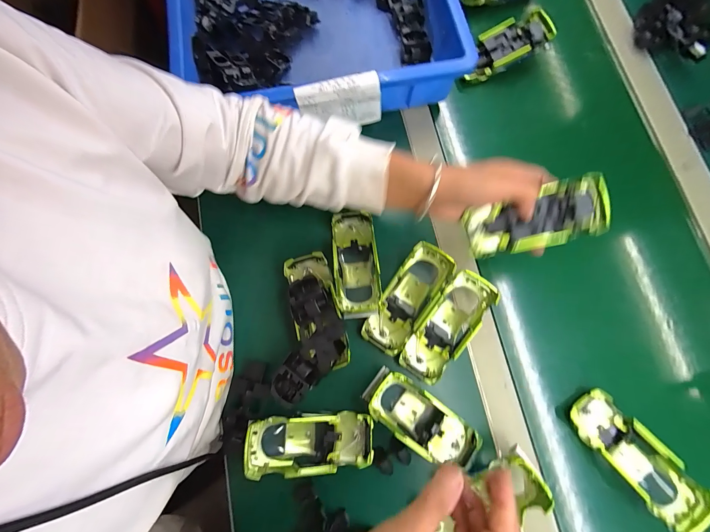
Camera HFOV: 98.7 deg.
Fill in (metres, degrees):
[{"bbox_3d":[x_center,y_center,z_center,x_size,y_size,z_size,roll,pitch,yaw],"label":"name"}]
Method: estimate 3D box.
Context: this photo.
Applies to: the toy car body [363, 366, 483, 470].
[{"bbox_3d":[0.073,0.168,0.333,0.136,0.034,0.058,36,80,7],"label":"toy car body"}]

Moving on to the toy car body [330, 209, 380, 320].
[{"bbox_3d":[0.000,-0.003,0.376,0.053,0.029,0.132,-4,64,-1],"label":"toy car body"}]

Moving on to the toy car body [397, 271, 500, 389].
[{"bbox_3d":[0.105,0.069,0.358,0.056,0.039,0.131,35,93,7],"label":"toy car body"}]

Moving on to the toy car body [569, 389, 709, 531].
[{"bbox_3d":[0.301,0.208,0.336,0.057,0.039,0.134,-35,65,-8],"label":"toy car body"}]

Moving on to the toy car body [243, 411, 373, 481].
[{"bbox_3d":[-0.048,0.189,0.331,0.131,0.036,0.057,2,77,-13],"label":"toy car body"}]

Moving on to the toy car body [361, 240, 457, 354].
[{"bbox_3d":[0.063,0.039,0.365,0.052,0.037,0.132,34,93,7],"label":"toy car body"}]

